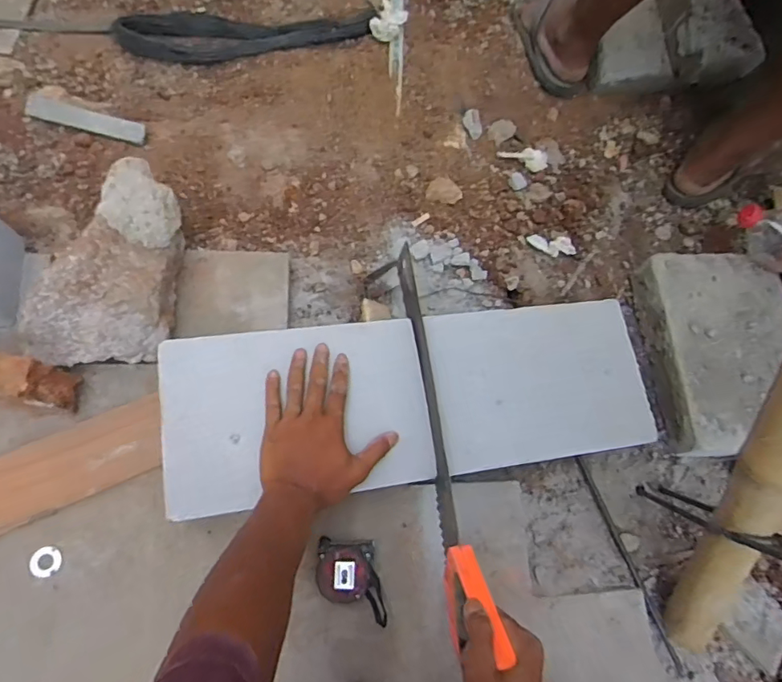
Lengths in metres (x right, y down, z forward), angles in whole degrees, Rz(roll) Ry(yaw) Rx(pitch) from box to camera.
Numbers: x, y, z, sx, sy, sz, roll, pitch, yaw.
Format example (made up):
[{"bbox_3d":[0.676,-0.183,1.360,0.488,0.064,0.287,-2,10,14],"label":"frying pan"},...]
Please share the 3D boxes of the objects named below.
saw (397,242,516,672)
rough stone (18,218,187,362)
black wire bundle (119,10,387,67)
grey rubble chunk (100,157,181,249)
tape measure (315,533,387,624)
[{"bbox_3d":[0.052,0.095,0.588,0.035,0.118,0.446,-7,68,-4],"label":"saw"},{"bbox_3d":[-0.348,-0.063,0.631,0.144,0.106,0.178,2,73,-1],"label":"rough stone"},{"bbox_3d":[-0.257,-0.561,0.942,0.459,0.044,0.073,-10,74,-4],"label":"black wire bundle"},{"bbox_3d":[-0.321,-0.167,0.662,0.112,0.046,0.091,48,58,-9],"label":"grey rubble chunk"},{"bbox_3d":[-0.048,0.278,0.606,0.067,0.039,0.097,-10,74,-4],"label":"tape measure"}]

